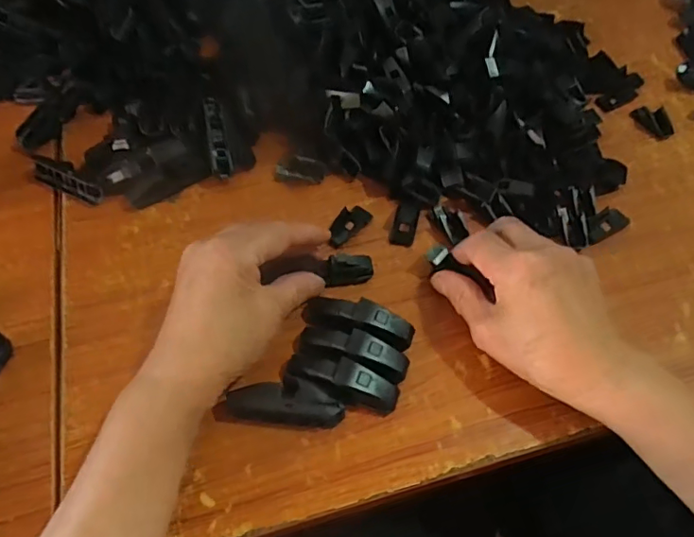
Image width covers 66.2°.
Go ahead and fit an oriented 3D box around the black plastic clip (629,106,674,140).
[{"bbox_3d":[0.282,-0.136,0.489,0.027,0.012,0.041,-12,59,-9],"label":"black plastic clip"}]

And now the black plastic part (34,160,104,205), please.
[{"bbox_3d":[-0.228,-0.070,0.435,0.069,0.018,0.006,22,21,16],"label":"black plastic part"}]

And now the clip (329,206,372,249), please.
[{"bbox_3d":[0.001,-0.035,0.417,0.019,0.006,0.044,38,65,21],"label":"clip"}]

